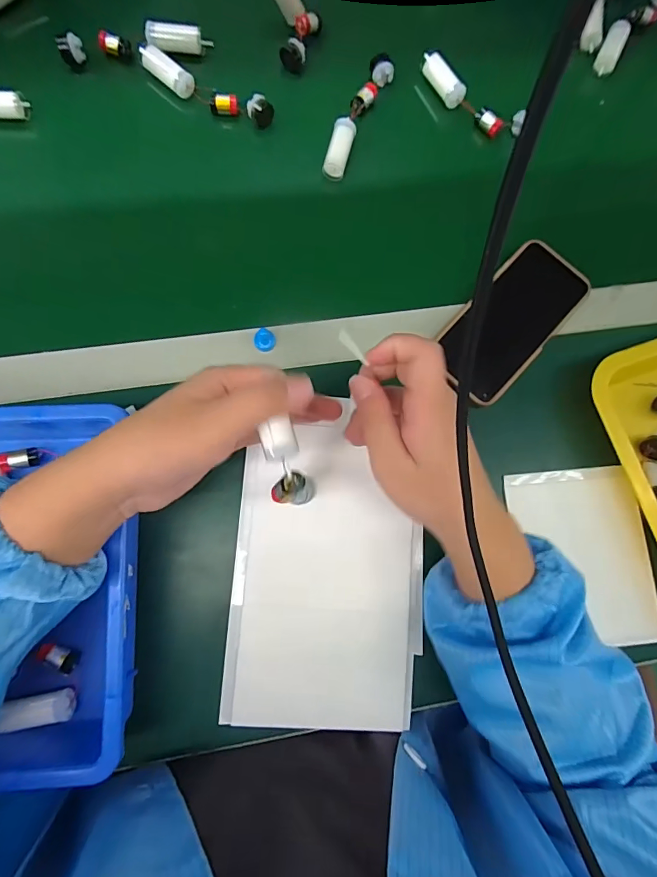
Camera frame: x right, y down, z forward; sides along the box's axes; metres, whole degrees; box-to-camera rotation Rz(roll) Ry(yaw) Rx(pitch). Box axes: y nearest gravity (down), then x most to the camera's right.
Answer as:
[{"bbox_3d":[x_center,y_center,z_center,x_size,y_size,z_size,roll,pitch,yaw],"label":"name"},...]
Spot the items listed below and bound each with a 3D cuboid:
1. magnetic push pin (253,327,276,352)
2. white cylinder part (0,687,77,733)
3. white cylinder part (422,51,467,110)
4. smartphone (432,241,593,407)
[{"bbox_3d":[-0.056,-0.086,0.385,0.019,0.020,0.015,-15,84,-6],"label":"magnetic push pin"},{"bbox_3d":[-0.204,0.192,0.309,0.044,0.014,0.018,2,81,-29],"label":"white cylinder part"},{"bbox_3d":[0.115,-0.361,0.437,0.019,0.017,0.056,-34,86,-8],"label":"white cylinder part"},{"bbox_3d":[0.167,-0.108,0.400,0.076,0.011,0.158,43,81,2],"label":"smartphone"}]

